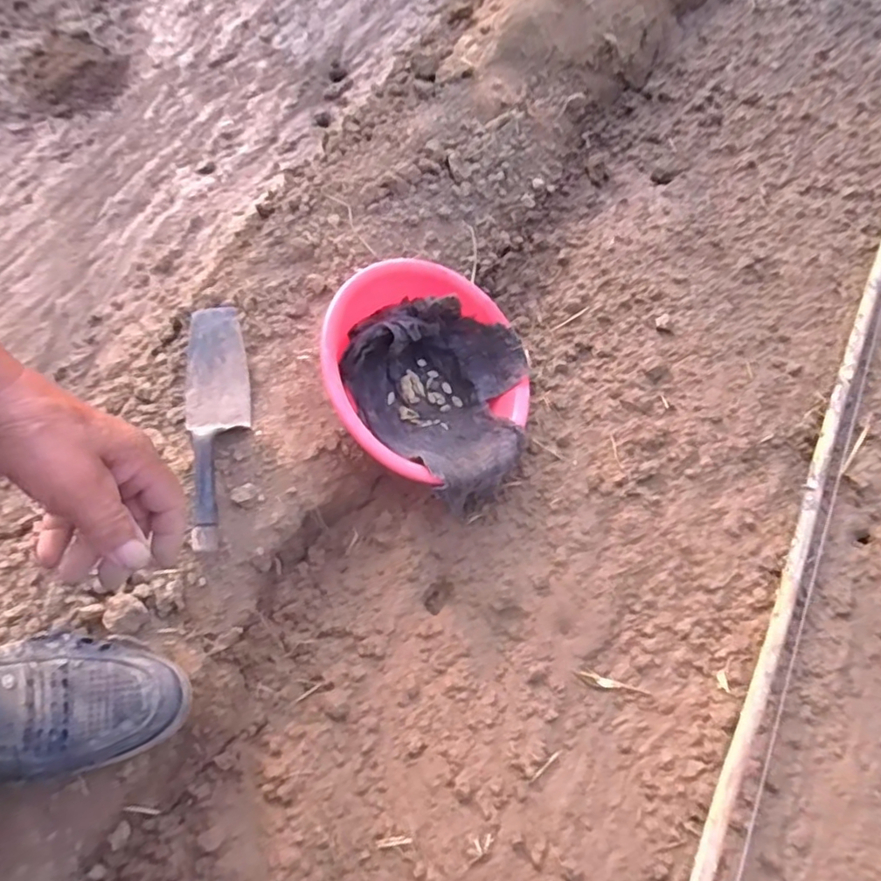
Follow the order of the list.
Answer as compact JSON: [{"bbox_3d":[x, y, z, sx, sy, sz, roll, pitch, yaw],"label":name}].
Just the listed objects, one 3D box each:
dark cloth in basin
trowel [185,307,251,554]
[{"bbox_3d":[0.010,-0.059,0.695,0.202,0.105,0.219,-42,72,-17],"label":"dark cloth in basin"},{"bbox_3d":[-0.234,-0.020,0.626,0.065,0.039,0.260,-7,66,-4],"label":"trowel"}]

